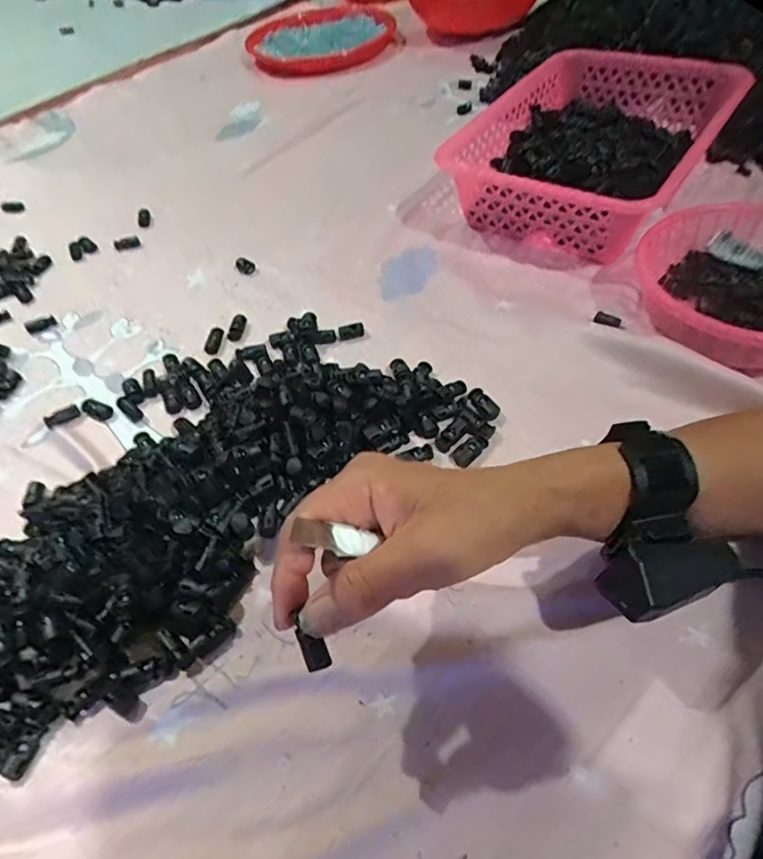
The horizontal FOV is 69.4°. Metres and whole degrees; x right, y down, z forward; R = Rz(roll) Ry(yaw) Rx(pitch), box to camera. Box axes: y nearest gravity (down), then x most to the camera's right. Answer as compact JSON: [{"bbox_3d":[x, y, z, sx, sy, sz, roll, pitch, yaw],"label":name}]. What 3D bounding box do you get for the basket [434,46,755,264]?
[{"bbox_3d":[0.224,-0.295,0.583,0.231,0.080,0.304,25,59,22],"label":"basket"}]

